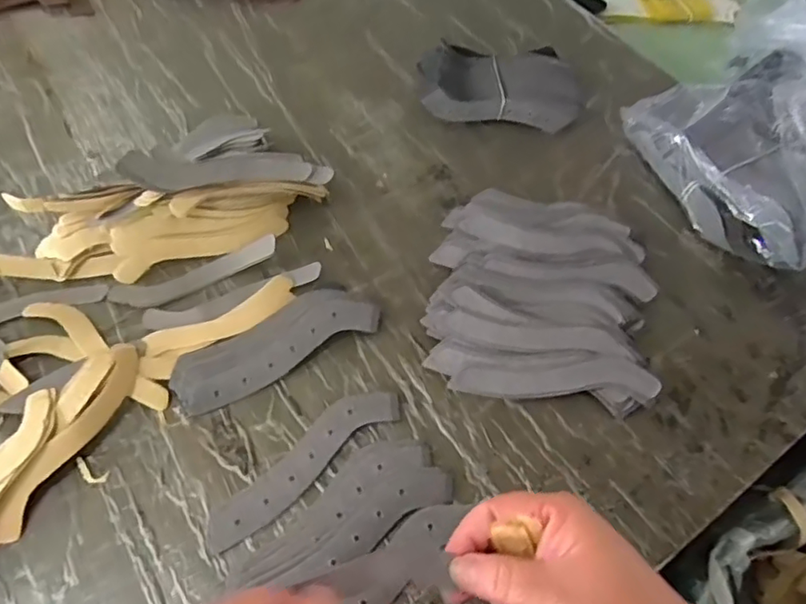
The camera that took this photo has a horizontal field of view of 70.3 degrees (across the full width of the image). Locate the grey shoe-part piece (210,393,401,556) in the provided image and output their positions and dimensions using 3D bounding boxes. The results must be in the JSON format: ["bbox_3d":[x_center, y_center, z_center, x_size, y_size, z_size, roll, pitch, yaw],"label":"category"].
[{"bbox_3d":[-0.071,0.114,0.416,0.159,0.006,0.038,-34,77,-23],"label":"grey shoe-part piece"}]

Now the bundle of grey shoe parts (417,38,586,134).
[{"bbox_3d":[0.112,-0.244,0.636,0.185,0.038,0.115,1,57,-4],"label":"bundle of grey shoe parts"}]

